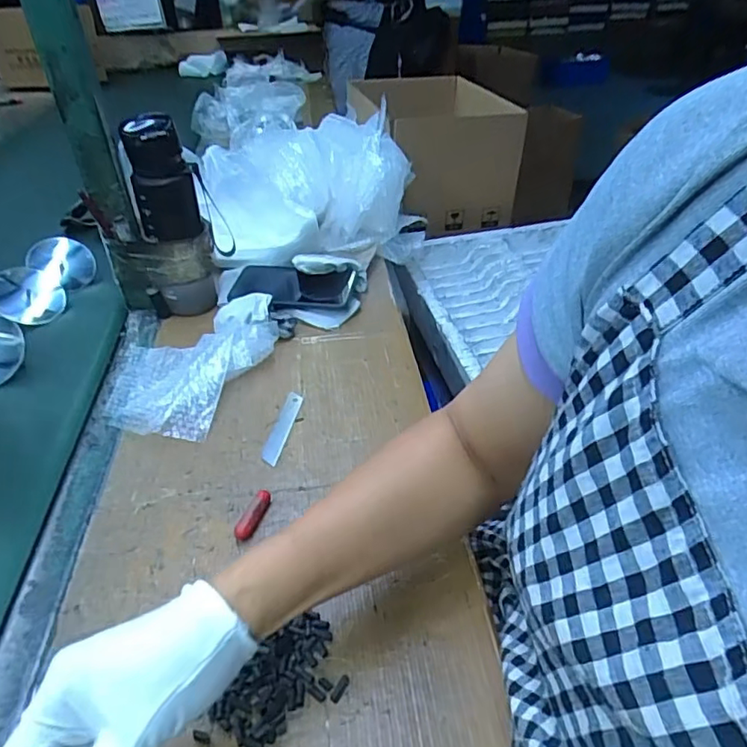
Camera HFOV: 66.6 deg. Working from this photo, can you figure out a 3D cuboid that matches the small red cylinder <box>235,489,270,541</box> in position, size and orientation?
[{"bbox_3d":[-0.101,0.119,0.482,0.014,0.015,0.050,14,40,18],"label":"small red cylinder"}]

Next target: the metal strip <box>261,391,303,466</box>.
[{"bbox_3d":[-0.092,0.053,0.575,0.018,0.004,0.102,6,38,8],"label":"metal strip"}]

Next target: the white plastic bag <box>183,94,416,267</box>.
[{"bbox_3d":[-0.095,-0.272,0.863,0.381,0.160,0.162,-25,44,-28],"label":"white plastic bag"}]

